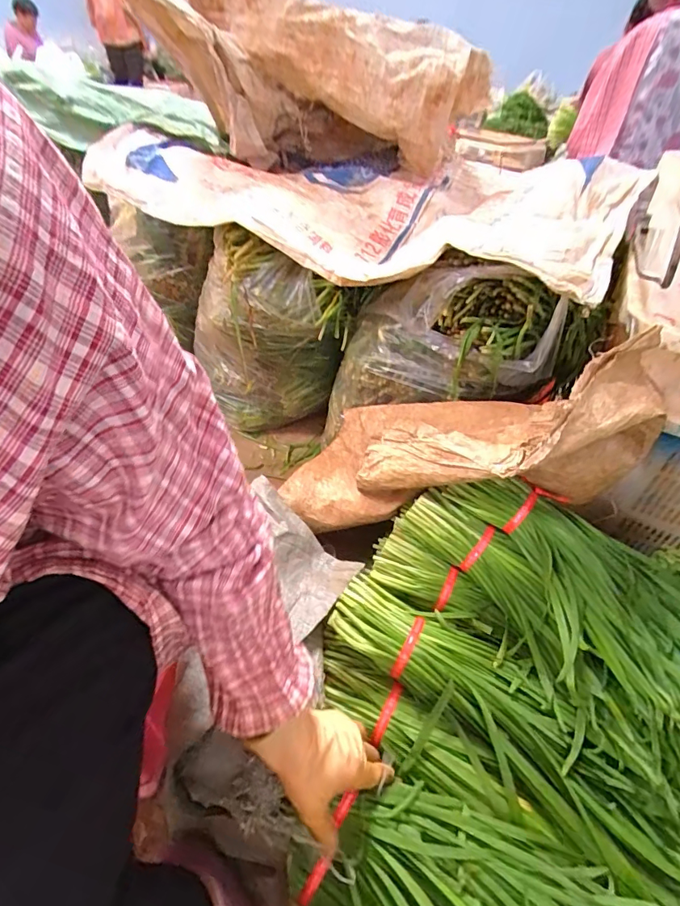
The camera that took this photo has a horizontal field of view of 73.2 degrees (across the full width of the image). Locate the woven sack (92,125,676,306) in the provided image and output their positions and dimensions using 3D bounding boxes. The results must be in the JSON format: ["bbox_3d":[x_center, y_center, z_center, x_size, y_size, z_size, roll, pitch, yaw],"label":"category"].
[{"bbox_3d":[0.067,-0.456,0.831,0.816,0.138,0.476,23,45,21],"label":"woven sack"}]

